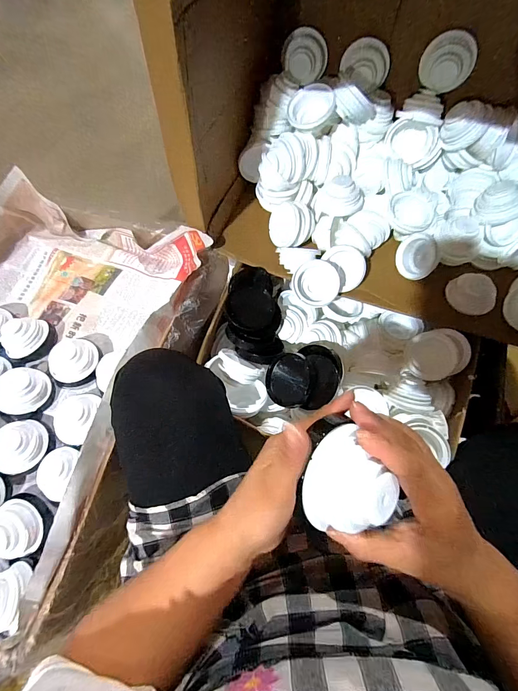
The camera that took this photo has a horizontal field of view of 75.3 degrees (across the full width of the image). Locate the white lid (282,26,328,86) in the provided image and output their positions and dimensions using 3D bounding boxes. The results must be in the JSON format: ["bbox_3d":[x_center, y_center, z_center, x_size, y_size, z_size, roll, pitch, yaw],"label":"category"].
[{"bbox_3d":[0.082,-0.507,0.590,0.077,0.075,0.018,-2,35,0],"label":"white lid"}]

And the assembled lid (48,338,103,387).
[{"bbox_3d":[-0.319,0.030,0.584,0.073,0.047,0.085,29,70,11],"label":"assembled lid"}]

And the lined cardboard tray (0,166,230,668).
[{"bbox_3d":[-0.380,0.048,0.566,0.456,0.096,0.666,17,68,7],"label":"lined cardboard tray"}]

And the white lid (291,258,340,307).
[{"bbox_3d":[0.101,-0.109,0.584,0.076,0.028,0.079,5,100,29],"label":"white lid"}]

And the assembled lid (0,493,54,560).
[{"bbox_3d":[-0.349,0.263,0.491,0.079,0.034,0.077,0,67,0],"label":"assembled lid"}]

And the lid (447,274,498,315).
[{"bbox_3d":[0.382,-0.091,0.605,0.074,0.015,0.075,12,116,26],"label":"lid"}]

